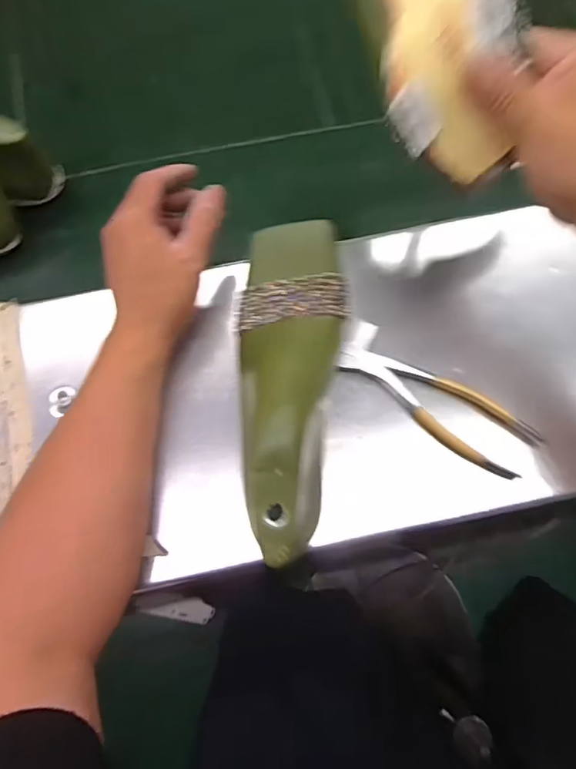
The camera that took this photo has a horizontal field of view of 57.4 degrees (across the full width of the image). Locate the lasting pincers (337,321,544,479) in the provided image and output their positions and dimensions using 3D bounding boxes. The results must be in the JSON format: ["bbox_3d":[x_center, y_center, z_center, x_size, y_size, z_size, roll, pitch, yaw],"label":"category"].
[{"bbox_3d":[0.117,0.013,0.419,0.167,0.019,0.051,33,76,10],"label":"lasting pincers"}]

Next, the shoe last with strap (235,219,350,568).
[{"bbox_3d":[0.004,0.003,0.381,0.080,0.118,0.234,-1,73,0],"label":"shoe last with strap"}]

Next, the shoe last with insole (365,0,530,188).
[{"bbox_3d":[0.070,-0.232,0.304,0.068,0.058,0.229,-27,94,-7],"label":"shoe last with insole"}]

